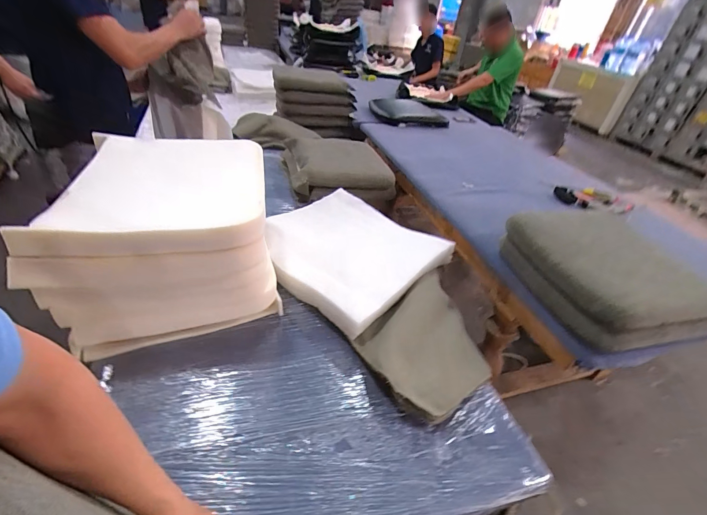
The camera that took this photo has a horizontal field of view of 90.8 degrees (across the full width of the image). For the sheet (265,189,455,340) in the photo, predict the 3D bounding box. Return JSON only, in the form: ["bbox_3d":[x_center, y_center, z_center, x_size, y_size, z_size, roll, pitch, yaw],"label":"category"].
[{"bbox_3d":[-0.024,-0.032,1.162,0.538,0.080,0.504,30,42,30],"label":"sheet"}]

